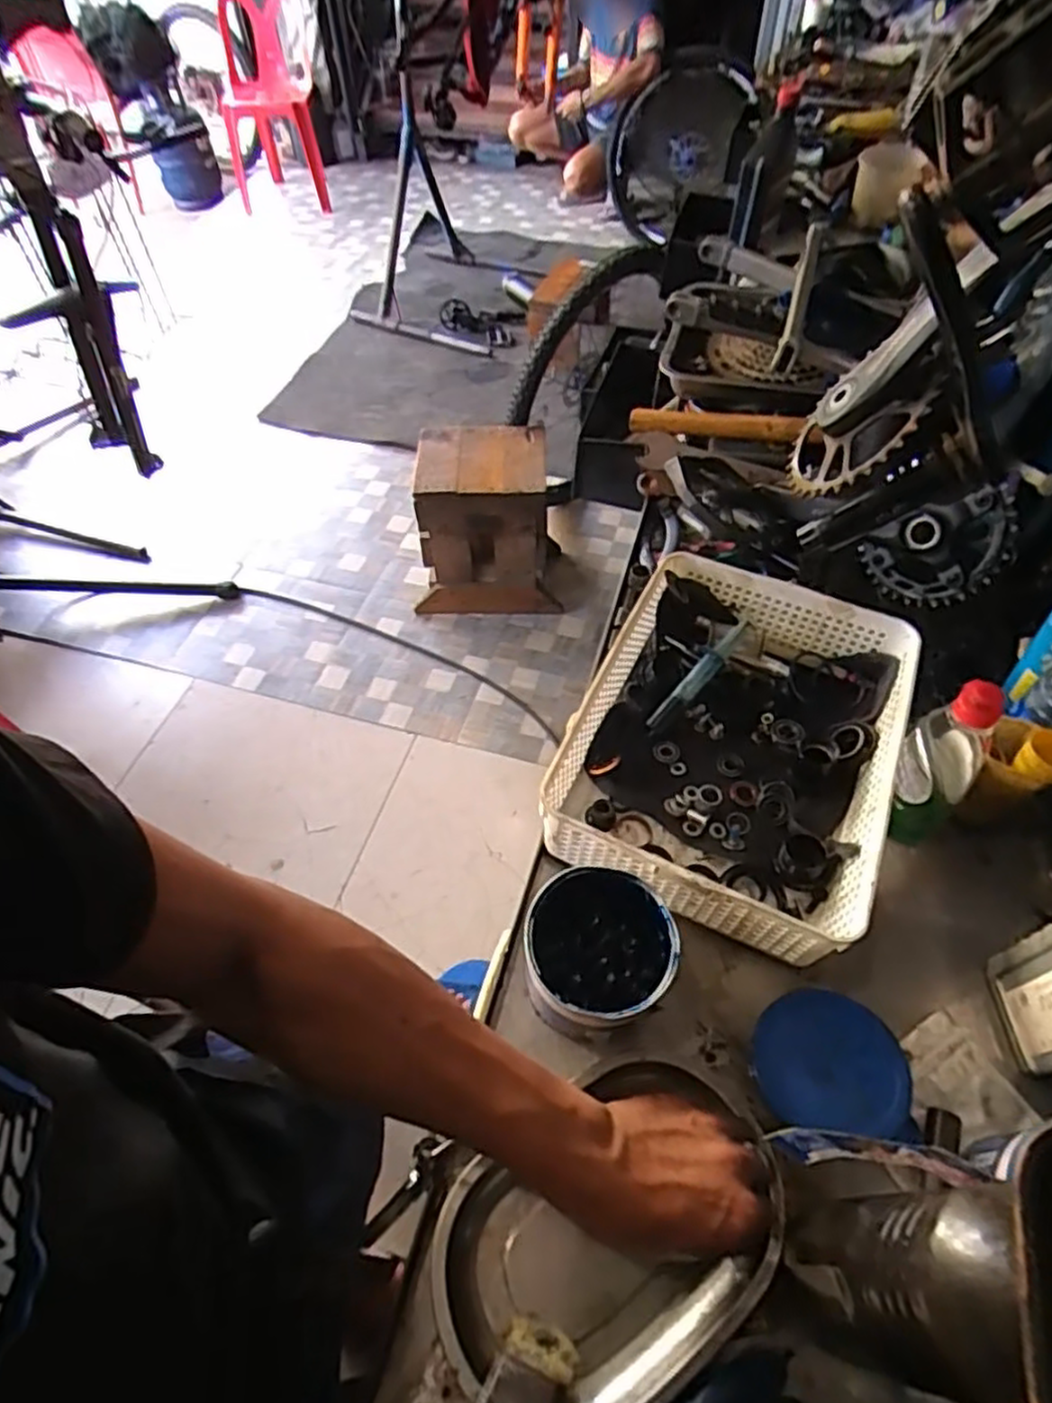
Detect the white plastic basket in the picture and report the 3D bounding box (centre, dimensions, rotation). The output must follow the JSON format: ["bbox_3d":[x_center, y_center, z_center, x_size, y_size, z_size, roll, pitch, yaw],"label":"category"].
[{"bbox_3d":[0.181,0.033,0.632,0.249,0.078,0.327,21,57,16],"label":"white plastic basket"}]

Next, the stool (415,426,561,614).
[{"bbox_3d":[-0.100,-0.452,1.853,0.341,0.412,0.244,1,54,1],"label":"stool"}]

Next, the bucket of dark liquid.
[{"bbox_3d":[0.049,0.179,0.520,0.101,0.080,0.112,-12,54,-8],"label":"bucket of dark liquid"}]

